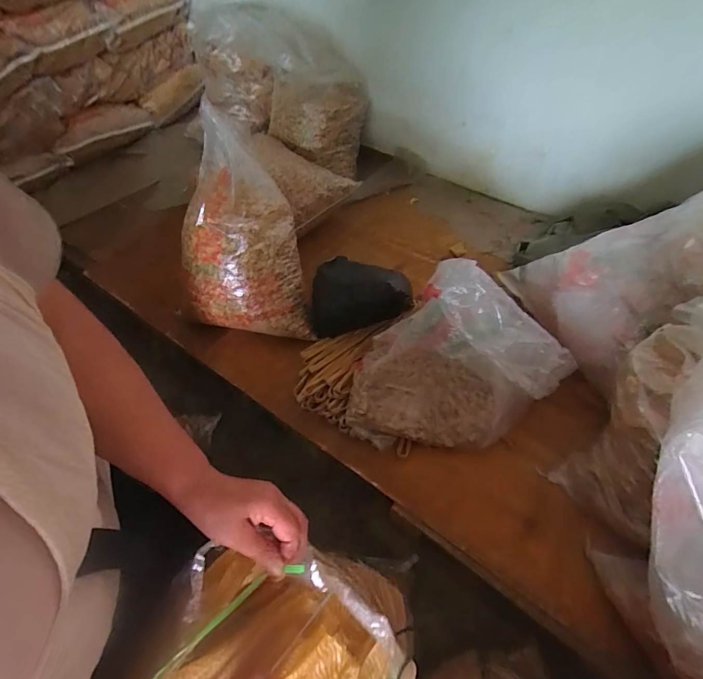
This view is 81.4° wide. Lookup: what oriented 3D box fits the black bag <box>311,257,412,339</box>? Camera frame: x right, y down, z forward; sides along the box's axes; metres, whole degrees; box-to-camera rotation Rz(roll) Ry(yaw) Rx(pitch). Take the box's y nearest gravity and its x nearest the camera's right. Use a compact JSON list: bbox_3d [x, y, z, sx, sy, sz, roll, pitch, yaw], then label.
[{"bbox_3d":[0.022,-0.131,1.267,0.297,0.172,0.177,-1,54,2],"label":"black bag"}]

